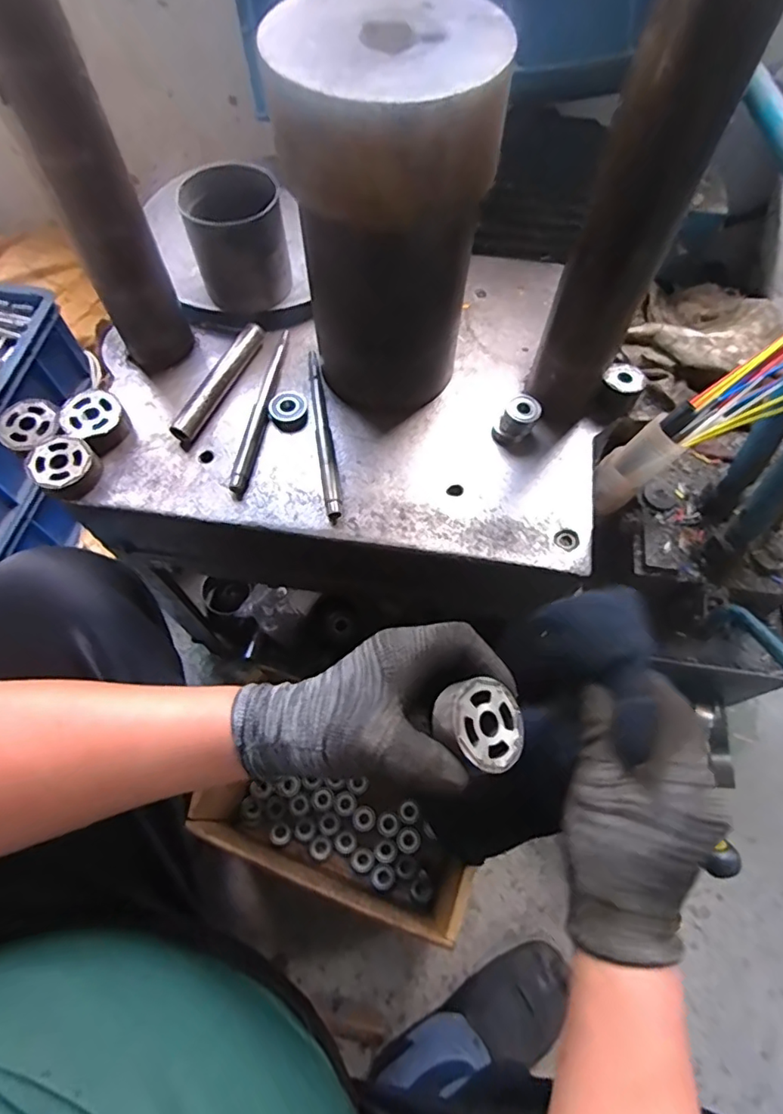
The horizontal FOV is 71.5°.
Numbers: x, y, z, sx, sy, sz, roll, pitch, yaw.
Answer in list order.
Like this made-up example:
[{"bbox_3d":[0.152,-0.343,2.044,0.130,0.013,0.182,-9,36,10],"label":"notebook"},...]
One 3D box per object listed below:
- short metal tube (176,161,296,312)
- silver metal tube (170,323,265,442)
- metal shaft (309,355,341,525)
[{"bbox_3d":[-0.143,-0.299,0.522,0.089,0.103,0.093,-12,65,-7],"label":"short metal tube"},{"bbox_3d":[-0.162,-0.168,0.513,0.017,0.017,0.142,21,65,9],"label":"silver metal tube"},{"bbox_3d":[-0.062,-0.114,0.492,0.014,0.012,0.182,-8,64,-5],"label":"metal shaft"}]

